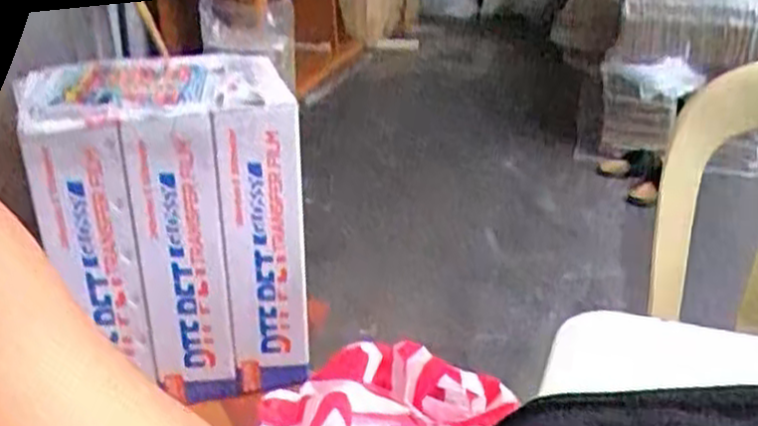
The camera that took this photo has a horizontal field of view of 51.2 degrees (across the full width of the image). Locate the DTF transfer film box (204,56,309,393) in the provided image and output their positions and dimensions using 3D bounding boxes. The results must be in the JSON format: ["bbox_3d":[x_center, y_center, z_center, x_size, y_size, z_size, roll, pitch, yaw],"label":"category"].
[{"bbox_3d":[-0.234,0.027,1.606,0.156,0.615,0.248,-5,28,-8],"label":"DTF transfer film box"}]

